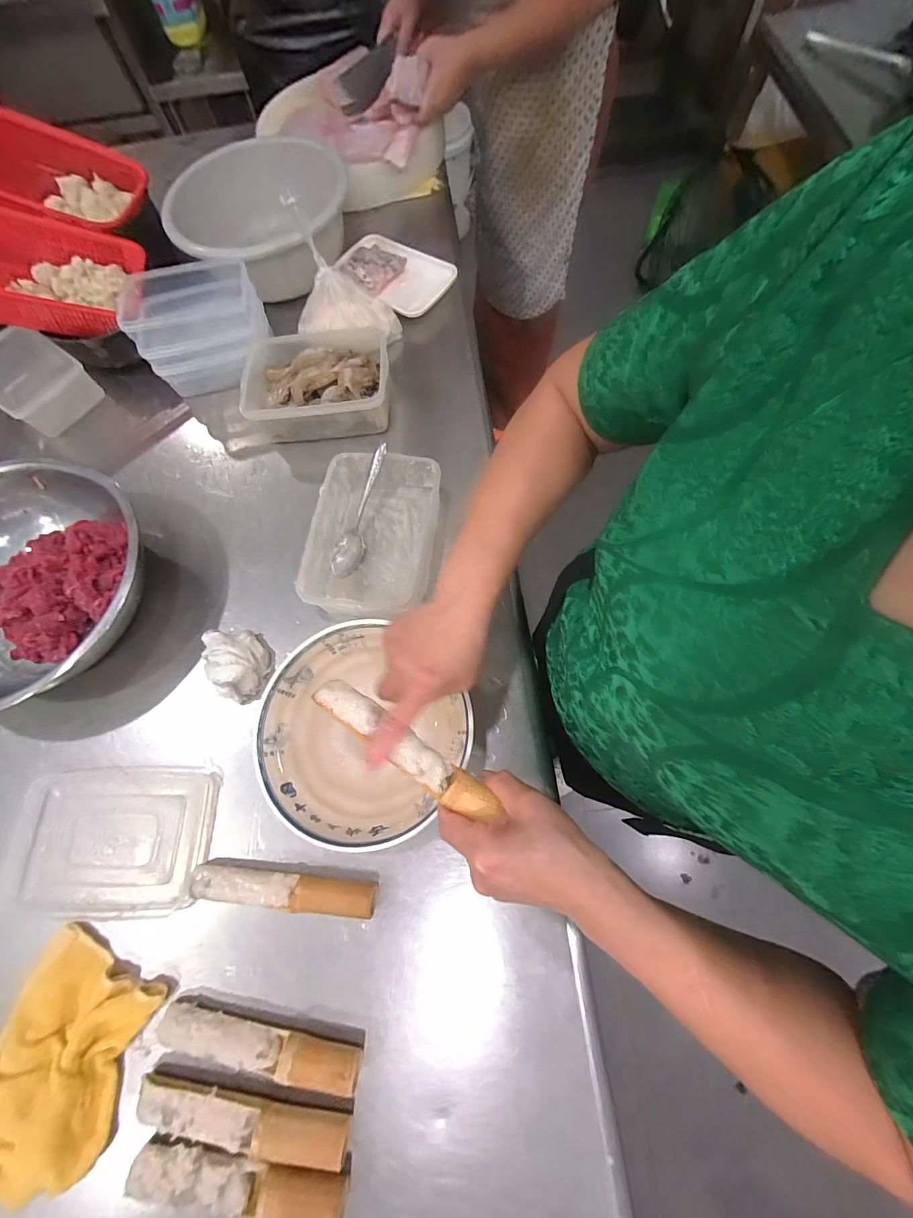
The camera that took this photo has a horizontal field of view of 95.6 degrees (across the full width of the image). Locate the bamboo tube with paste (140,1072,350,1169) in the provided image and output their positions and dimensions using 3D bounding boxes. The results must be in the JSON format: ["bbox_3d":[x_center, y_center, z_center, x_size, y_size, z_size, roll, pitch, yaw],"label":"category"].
[{"bbox_3d":[-0.196,0.467,0.379,0.199,0.028,0.034,5,72,5],"label":"bamboo tube with paste"}]

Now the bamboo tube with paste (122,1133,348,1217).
[{"bbox_3d":[-0.192,0.501,0.365,0.193,0.035,0.035,2,71,5],"label":"bamboo tube with paste"}]

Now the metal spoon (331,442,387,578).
[{"bbox_3d":[-0.129,-0.130,0.551,0.040,0.019,0.179,21,98,7],"label":"metal spoon"}]

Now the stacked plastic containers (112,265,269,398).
[{"bbox_3d":[-0.412,-0.457,0.666,0.198,0.108,0.150,-15,70,-3],"label":"stacked plastic containers"}]

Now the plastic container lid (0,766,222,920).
[{"bbox_3d":[-0.401,0.263,0.474,0.223,0.010,0.148,0,71,4],"label":"plastic container lid"}]

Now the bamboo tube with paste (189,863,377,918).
[{"bbox_3d":[-0.183,0.296,0.440,0.196,0.036,0.030,3,71,5],"label":"bamboo tube with paste"}]

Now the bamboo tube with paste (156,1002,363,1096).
[{"bbox_3d":[-0.188,0.416,0.395,0.197,0.036,0.029,8,72,6],"label":"bamboo tube with paste"}]

